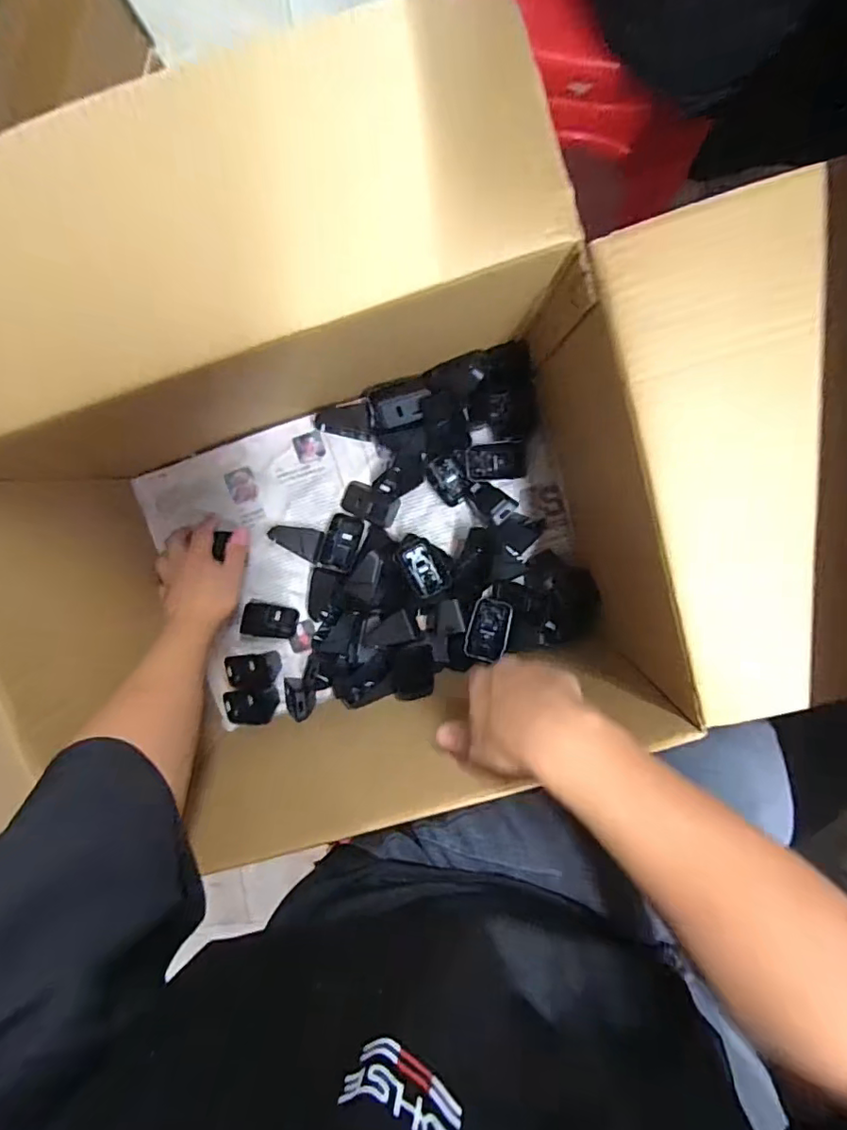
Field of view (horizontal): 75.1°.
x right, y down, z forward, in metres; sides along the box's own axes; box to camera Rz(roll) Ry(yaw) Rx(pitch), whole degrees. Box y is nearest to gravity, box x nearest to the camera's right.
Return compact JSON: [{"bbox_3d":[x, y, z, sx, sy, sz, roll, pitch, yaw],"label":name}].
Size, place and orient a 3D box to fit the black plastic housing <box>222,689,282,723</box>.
[{"bbox_3d":[-0.228,0.187,0.732,0.068,0.018,0.045,0,99,2],"label":"black plastic housing"}]

